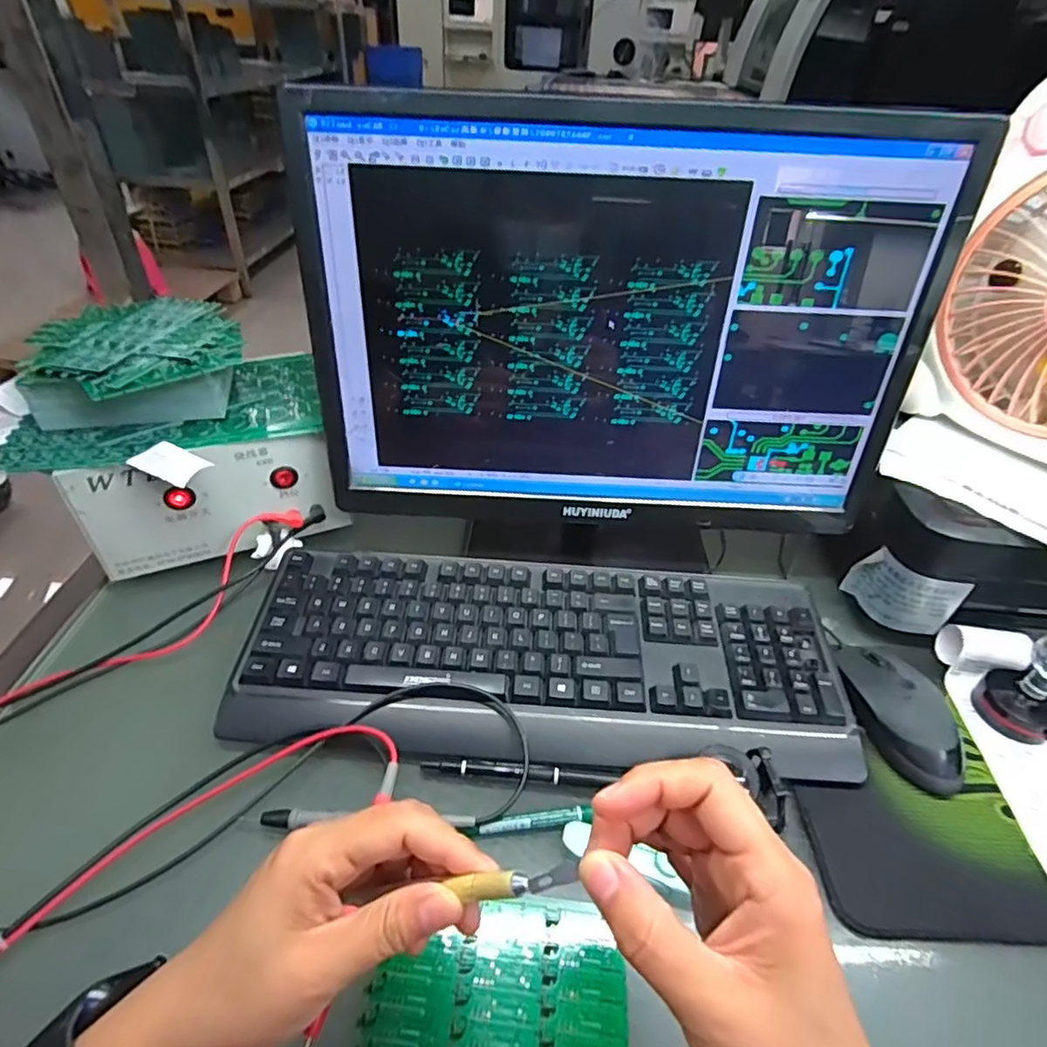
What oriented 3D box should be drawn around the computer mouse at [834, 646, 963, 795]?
[{"bbox_3d":[0.271,0.137,0.434,0.060,0.035,0.106,1,40,-3],"label":"computer mouse"}]

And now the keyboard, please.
[{"bbox_3d":[0.016,0.101,0.448,0.438,0.041,0.165,4,40,1],"label":"keyboard"}]

